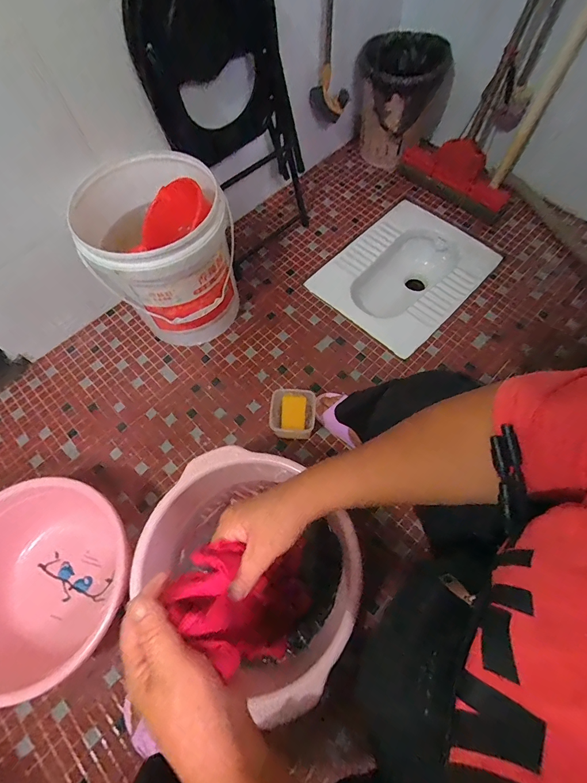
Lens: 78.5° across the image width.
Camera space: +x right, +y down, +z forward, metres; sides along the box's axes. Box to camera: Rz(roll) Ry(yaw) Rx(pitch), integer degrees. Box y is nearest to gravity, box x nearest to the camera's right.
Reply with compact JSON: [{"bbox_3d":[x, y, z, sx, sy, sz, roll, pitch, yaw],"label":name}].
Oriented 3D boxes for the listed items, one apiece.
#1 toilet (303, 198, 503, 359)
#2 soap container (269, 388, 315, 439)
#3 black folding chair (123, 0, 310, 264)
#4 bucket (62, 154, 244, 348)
[{"bbox_3d":[0.347,-0.319,1.230,0.500,0.281,0.386,-42,72,-15],"label":"toilet"},{"bbox_3d":[-0.002,0.059,0.861,0.099,0.103,0.106,2,66,3],"label":"soap container"},{"bbox_3d":[-0.156,-0.653,0.899,0.317,0.689,0.153,-34,64,-5],"label":"black folding chair"},{"bbox_3d":[-0.299,-0.324,0.903,0.304,0.358,0.290,-1,66,1],"label":"bucket"}]

